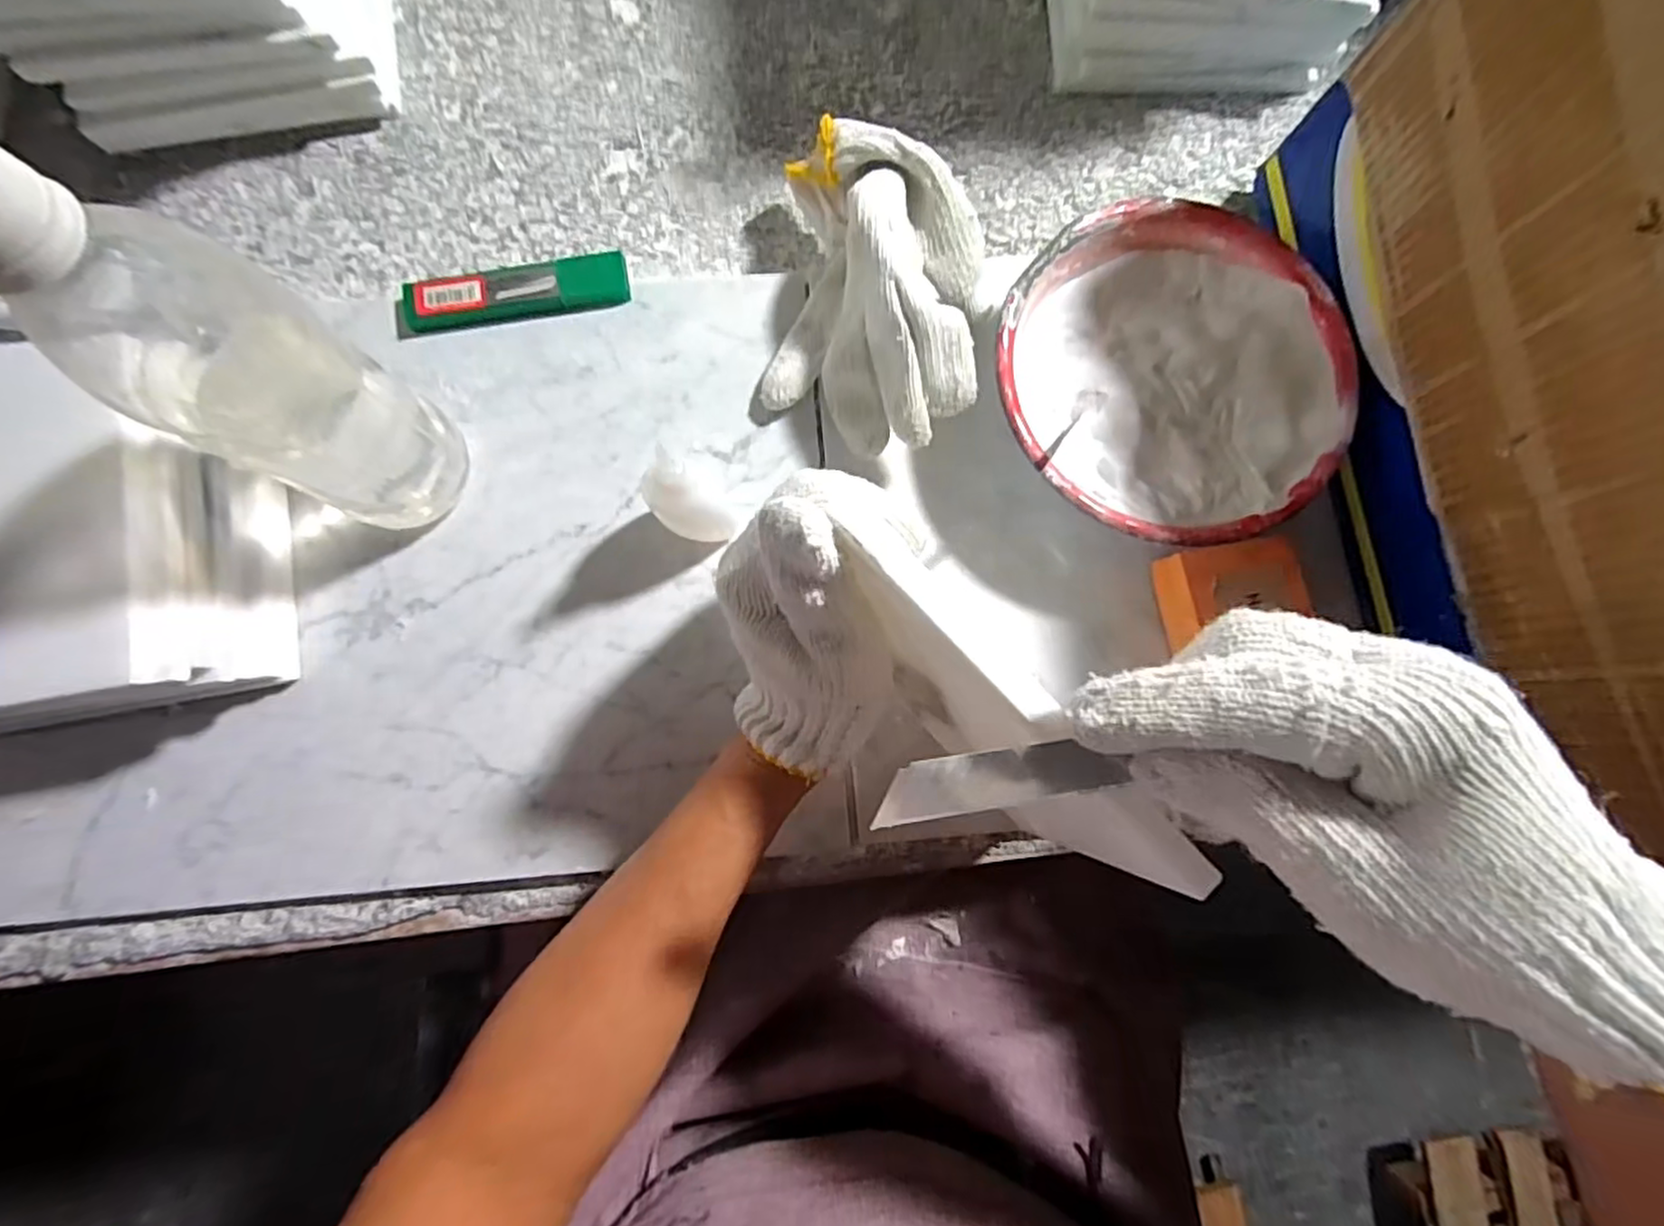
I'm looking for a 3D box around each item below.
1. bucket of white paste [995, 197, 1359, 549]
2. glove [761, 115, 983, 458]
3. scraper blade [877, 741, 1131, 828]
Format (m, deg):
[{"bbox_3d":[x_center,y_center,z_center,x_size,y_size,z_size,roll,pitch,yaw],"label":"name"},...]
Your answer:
[{"bbox_3d":[0.162,-0.110,0.356,0.162,0.057,0.160,0,80,-2],"label":"bucket of white paste"},{"bbox_3d":[0.021,-0.156,0.351,0.105,0.070,0.152,10,80,0],"label":"glove"},{"bbox_3d":[0.045,0.045,0.192,0.067,0.004,0.017,-8,99,-6],"label":"scraper blade"}]

